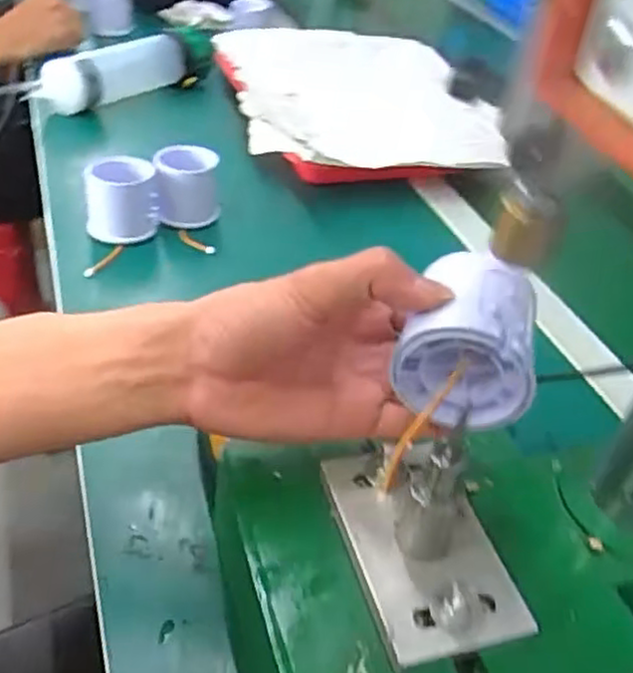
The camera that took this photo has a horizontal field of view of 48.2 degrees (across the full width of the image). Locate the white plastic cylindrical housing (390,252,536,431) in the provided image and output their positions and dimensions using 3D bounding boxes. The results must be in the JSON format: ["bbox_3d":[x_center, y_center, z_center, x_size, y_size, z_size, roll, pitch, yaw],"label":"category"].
[{"bbox_3d":[0.062,0.002,0.288,0.051,0.054,0.043,11,42,11],"label":"white plastic cylindrical housing"}]

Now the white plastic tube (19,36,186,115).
[{"bbox_3d":[-0.227,-0.289,0.781,0.182,0.051,0.064,-22,48,-33],"label":"white plastic tube"}]

